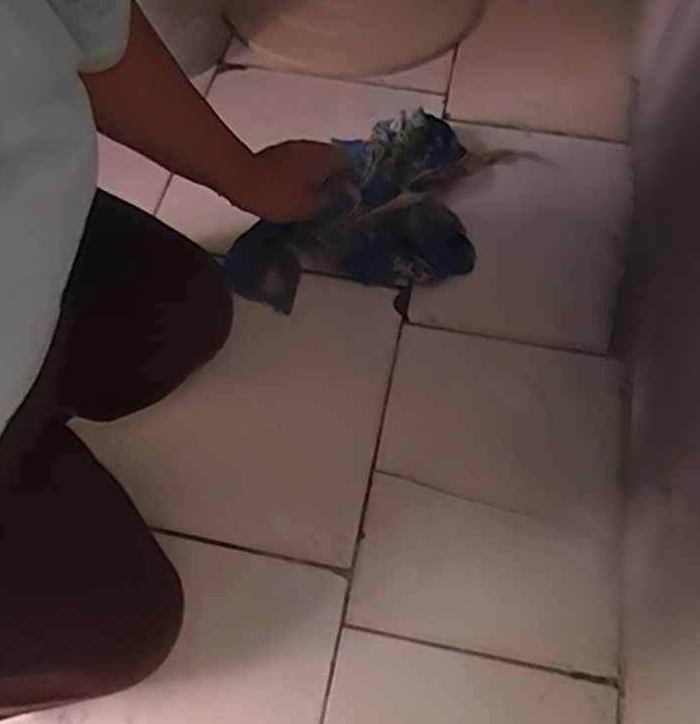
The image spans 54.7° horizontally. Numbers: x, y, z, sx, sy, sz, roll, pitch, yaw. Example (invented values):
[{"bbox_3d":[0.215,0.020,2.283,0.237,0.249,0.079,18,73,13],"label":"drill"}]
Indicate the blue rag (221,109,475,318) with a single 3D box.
[{"bbox_3d":[0.005,-0.171,0.761,0.300,0.073,0.194,-14,60,-6],"label":"blue rag"}]

